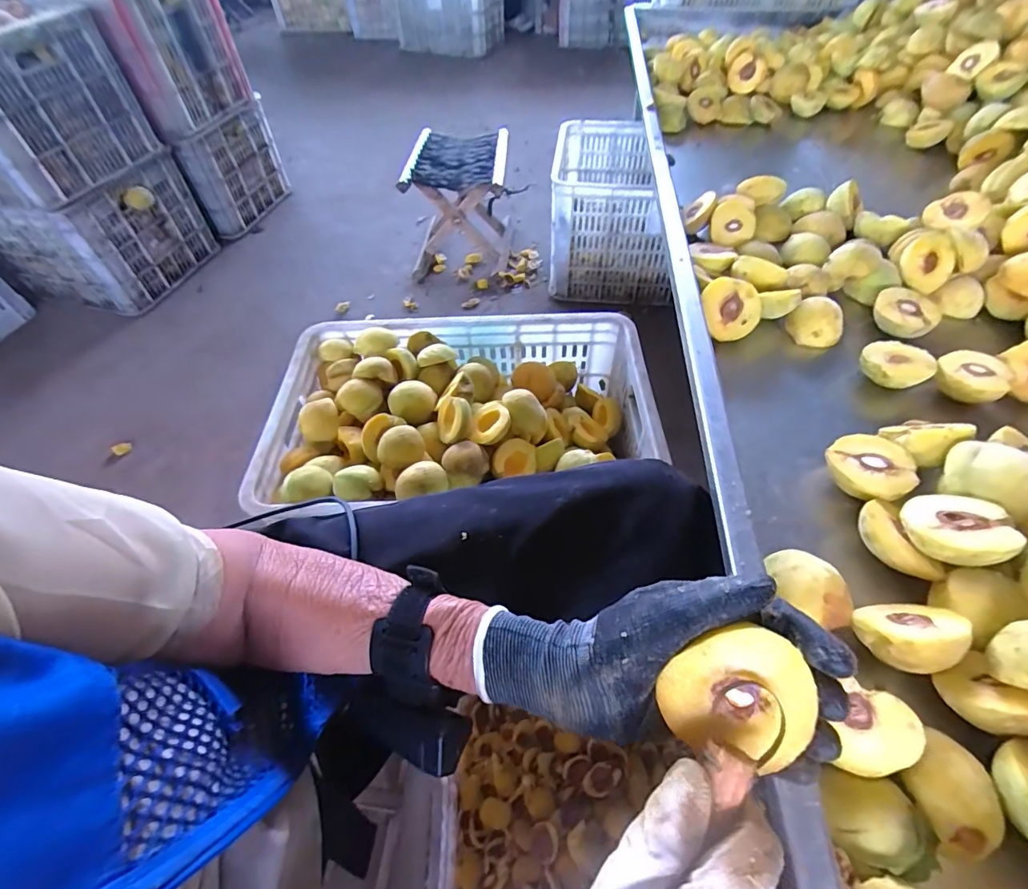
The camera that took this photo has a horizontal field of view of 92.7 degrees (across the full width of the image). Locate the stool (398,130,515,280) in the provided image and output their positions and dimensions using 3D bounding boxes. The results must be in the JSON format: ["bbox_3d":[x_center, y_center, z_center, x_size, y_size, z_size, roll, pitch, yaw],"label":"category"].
[{"bbox_3d":[-0.144,-0.623,1.281,0.251,0.285,0.282,0,52,2],"label":"stool"}]

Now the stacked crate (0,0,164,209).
[{"bbox_3d":[-1.060,-0.691,0.993,0.429,0.252,0.331,15,54,14],"label":"stacked crate"}]

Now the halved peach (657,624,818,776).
[{"bbox_3d":[0.104,0.114,0.232,0.062,0.030,0.060,-17,88,19],"label":"halved peach"}]

